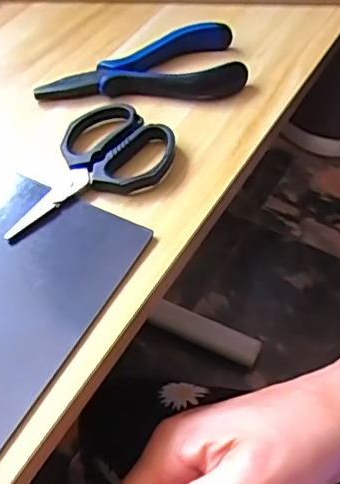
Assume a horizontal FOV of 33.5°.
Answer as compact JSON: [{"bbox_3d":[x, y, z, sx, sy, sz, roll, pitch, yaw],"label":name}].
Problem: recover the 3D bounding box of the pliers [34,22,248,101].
[{"bbox_3d":[-0.017,-0.102,0.335,0.119,0.016,0.047,-12,52,-5],"label":"pliers"}]

